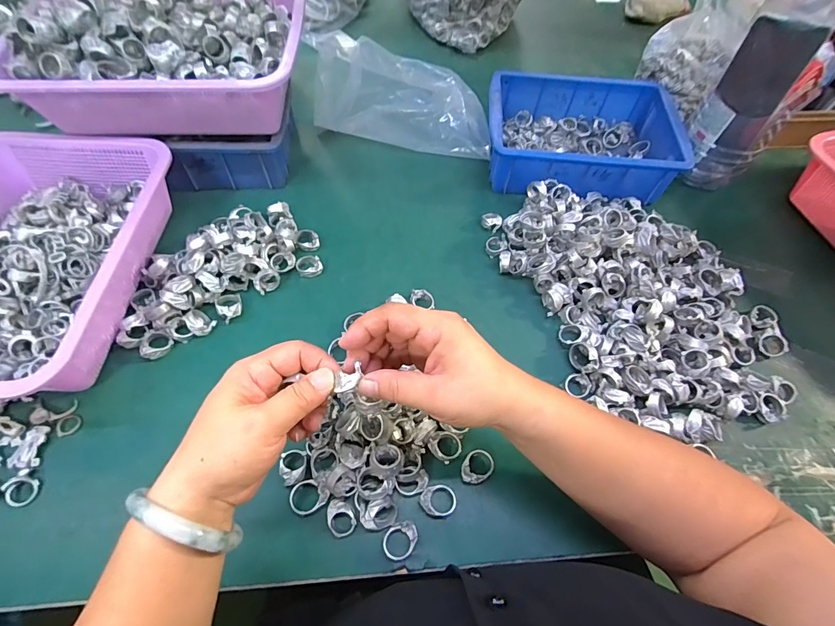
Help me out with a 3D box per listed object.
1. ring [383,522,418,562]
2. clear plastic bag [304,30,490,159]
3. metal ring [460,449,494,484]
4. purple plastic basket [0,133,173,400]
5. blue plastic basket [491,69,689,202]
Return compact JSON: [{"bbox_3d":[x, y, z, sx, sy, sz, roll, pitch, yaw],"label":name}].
[{"bbox_3d":[-0.013,0.183,0.319,0.029,0.007,0.024,-27,65,-18],"label":"ring"},{"bbox_3d":[-0.013,-0.311,0.579,0.260,0.087,0.127,17,60,6],"label":"clear plastic bag"},{"bbox_3d":[0.053,0.136,0.352,0.032,0.008,0.025,-33,67,-20],"label":"metal ring"},{"bbox_3d":[-0.389,-0.052,0.403,0.217,0.079,0.301,3,60,-2],"label":"purple plastic basket"},{"bbox_3d":[0.218,-0.244,0.545,0.242,0.066,0.183,4,60,-1],"label":"blue plastic basket"}]

